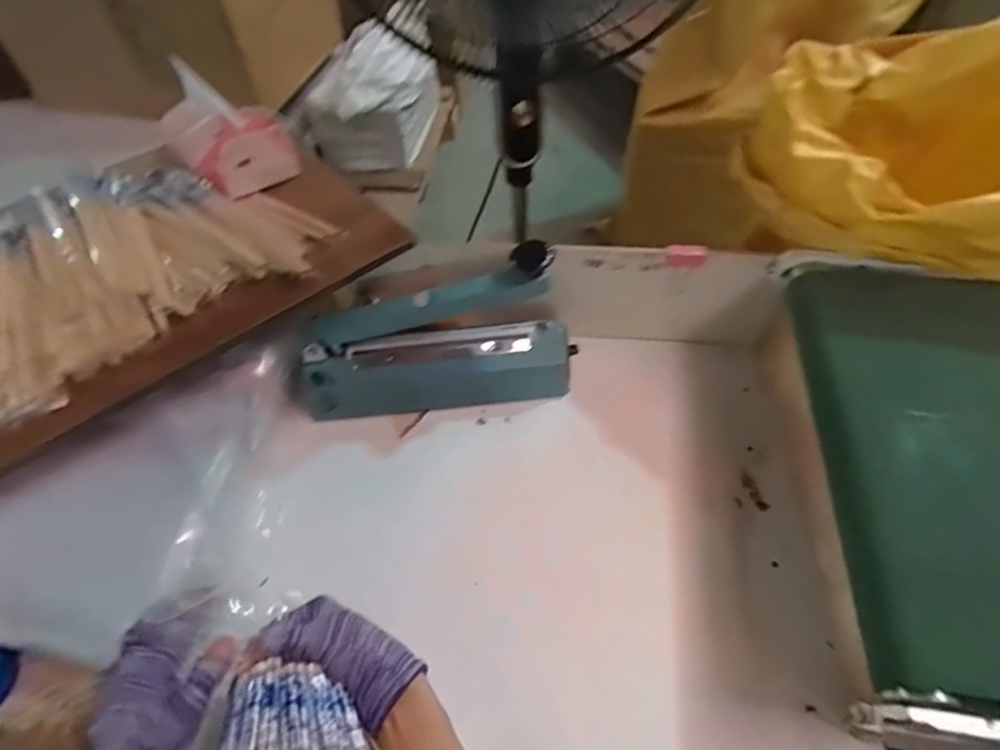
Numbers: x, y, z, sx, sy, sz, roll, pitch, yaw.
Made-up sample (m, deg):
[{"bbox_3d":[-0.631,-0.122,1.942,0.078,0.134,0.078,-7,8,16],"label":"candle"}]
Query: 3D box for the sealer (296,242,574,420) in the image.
[{"bbox_3d":[-0.075,-0.036,0.602,0.306,0.181,0.068,-7,53,-1],"label":"sealer"}]

